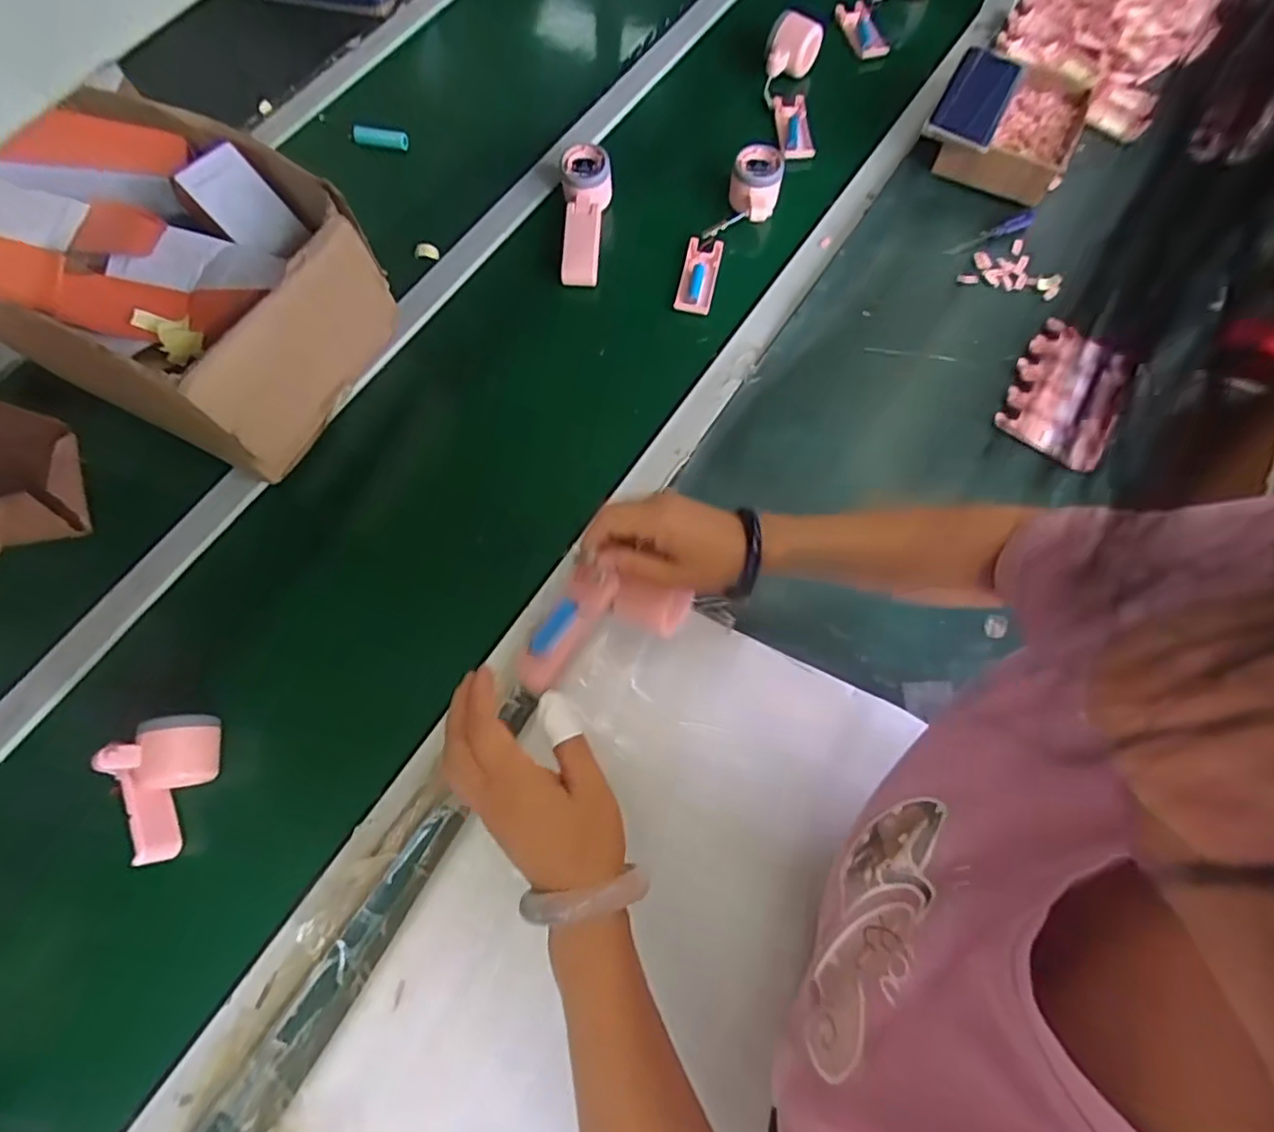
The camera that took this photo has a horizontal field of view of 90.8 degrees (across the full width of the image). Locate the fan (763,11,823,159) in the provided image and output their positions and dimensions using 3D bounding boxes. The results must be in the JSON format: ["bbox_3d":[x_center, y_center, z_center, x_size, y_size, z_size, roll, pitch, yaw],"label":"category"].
[{"bbox_3d":[0.201,-0.624,0.810,0.073,0.068,0.187,7,70,2],"label":"fan"}]

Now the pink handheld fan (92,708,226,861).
[{"bbox_3d":[-0.399,0.178,0.522,0.065,0.056,0.119,19,71,7],"label":"pink handheld fan"}]

